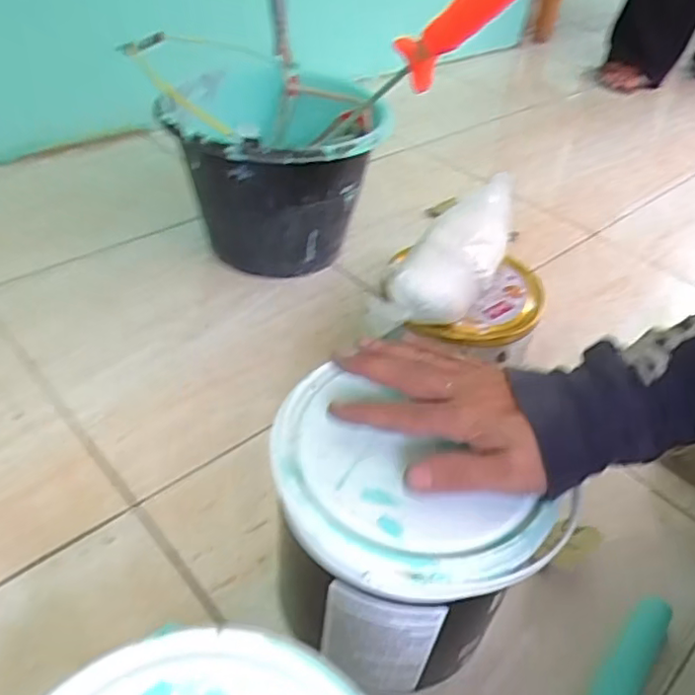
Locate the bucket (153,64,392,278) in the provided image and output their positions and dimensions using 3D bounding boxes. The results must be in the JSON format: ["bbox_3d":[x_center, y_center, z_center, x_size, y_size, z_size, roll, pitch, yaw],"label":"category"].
[{"bbox_3d":[-0.103,-0.225,0.799,0.238,0.201,0.260,3,42,-3],"label":"bucket"}]

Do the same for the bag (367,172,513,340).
[{"bbox_3d":[0.118,-0.097,0.665,0.081,0.064,0.244,29,61,23],"label":"bag"}]

